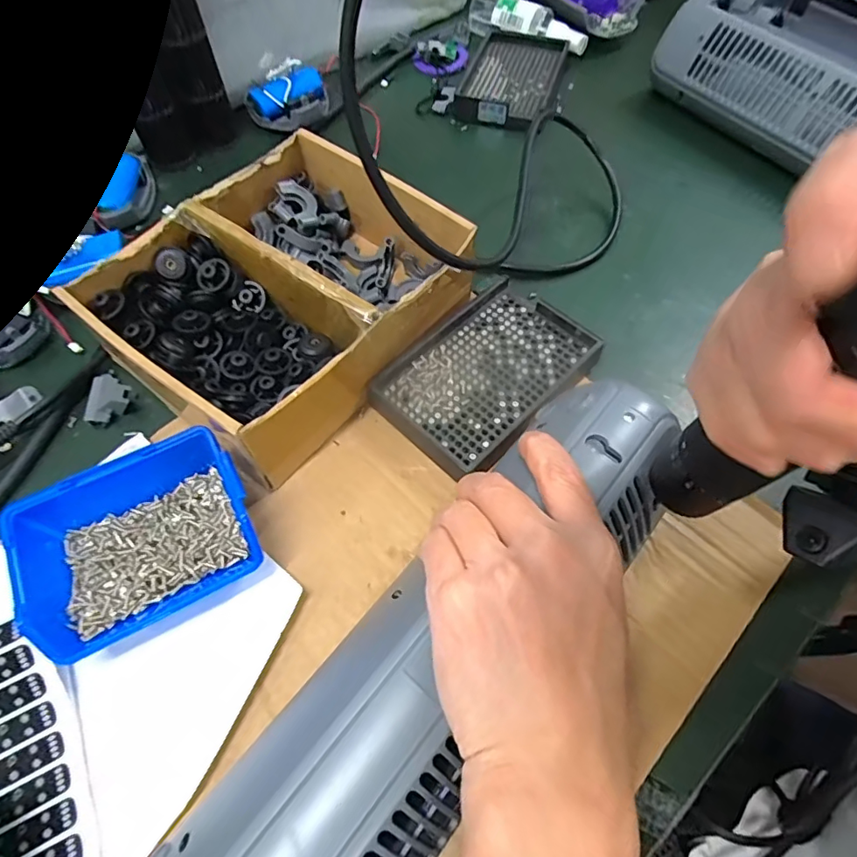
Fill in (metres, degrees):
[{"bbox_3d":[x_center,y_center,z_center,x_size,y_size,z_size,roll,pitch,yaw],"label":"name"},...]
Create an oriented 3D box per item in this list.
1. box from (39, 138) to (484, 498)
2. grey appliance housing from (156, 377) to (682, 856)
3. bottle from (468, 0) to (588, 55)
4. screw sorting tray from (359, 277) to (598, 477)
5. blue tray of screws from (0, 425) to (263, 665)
[{"bbox_3d":[-0.094,-0.091,0.344,0.170,0.067,0.198,34,66,18],"label":"box"},{"bbox_3d":[0.010,0.090,0.215,0.079,0.037,0.297,36,67,16],"label":"grey appliance housing"},{"bbox_3d":[0.106,-0.439,0.559,0.137,0.032,0.029,28,64,15],"label":"bottle"},{"bbox_3d":[0.037,-0.038,0.343,0.096,0.024,0.133,39,68,20],"label":"screw sorting tray"},{"bbox_3d":[-0.150,0.059,0.275,0.109,0.040,0.082,-25,63,-14],"label":"blue tray of screws"}]

